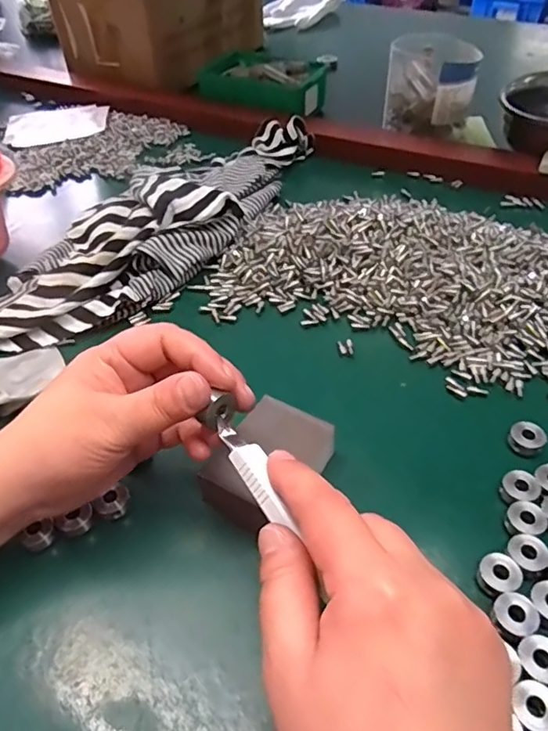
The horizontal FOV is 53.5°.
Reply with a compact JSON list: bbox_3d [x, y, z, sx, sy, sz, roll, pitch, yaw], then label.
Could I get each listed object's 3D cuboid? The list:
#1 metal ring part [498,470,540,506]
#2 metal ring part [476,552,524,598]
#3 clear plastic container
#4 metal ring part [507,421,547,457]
[{"bbox_3d":[0.137,0.069,0.305,0.017,0.012,0.019,-7,46,-5],"label":"metal ring part"},{"bbox_3d":[0.111,0.104,0.271,0.017,0.014,0.019,-11,47,-9],"label":"metal ring part"},{"bbox_3d":[0.183,-0.330,0.641,0.098,0.087,0.110,9,47,10],"label":"clear plastic container"},{"bbox_3d":[0.153,0.045,0.330,0.020,0.013,0.017,29,53,26],"label":"metal ring part"}]

